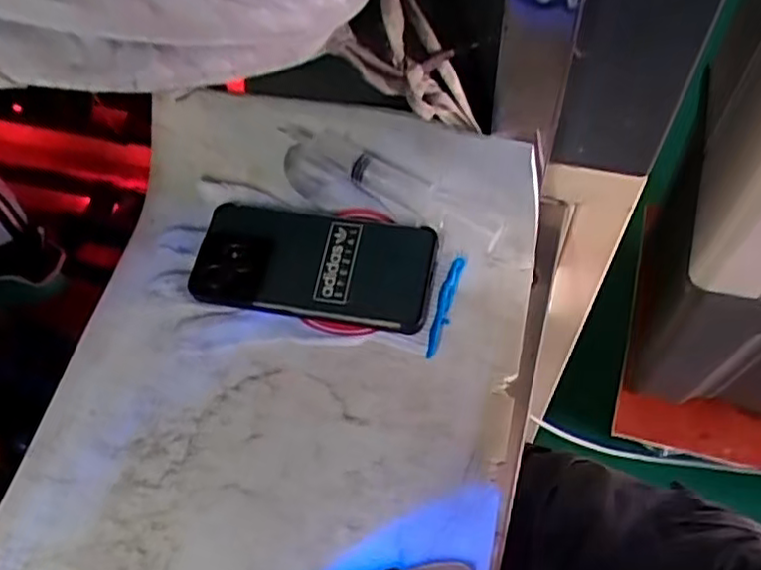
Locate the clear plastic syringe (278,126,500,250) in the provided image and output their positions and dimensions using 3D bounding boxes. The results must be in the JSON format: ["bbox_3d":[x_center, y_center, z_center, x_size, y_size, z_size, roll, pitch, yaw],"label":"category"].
[{"bbox_3d":[0.007,-0.073,0.475,0.165,0.019,0.023,29,66,15],"label":"clear plastic syringe"}]

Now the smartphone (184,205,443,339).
[{"bbox_3d":[-0.047,-0.016,0.471,0.164,0.012,0.080,9,66,7],"label":"smartphone"}]

